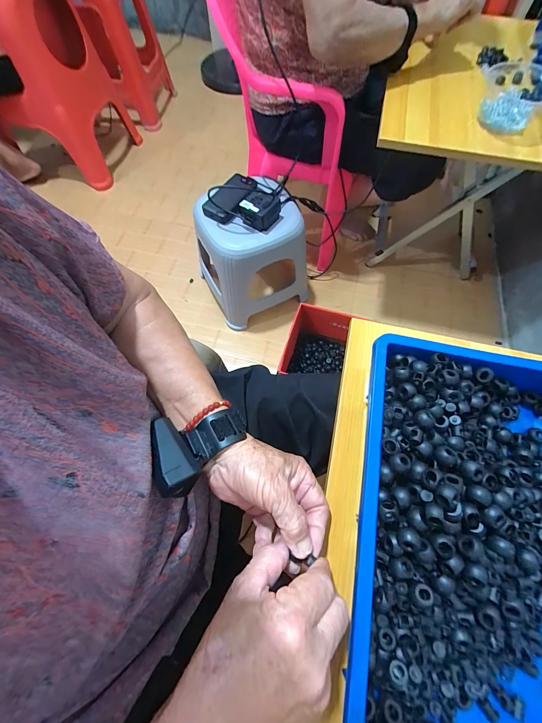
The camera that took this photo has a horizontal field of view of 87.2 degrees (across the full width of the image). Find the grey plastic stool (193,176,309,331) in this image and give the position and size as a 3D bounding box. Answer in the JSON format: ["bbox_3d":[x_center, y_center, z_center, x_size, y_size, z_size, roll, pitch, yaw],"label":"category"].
[{"bbox_3d":[-0.062,-0.318,0.853,0.273,0.336,0.256,-25,70,-10],"label":"grey plastic stool"}]

